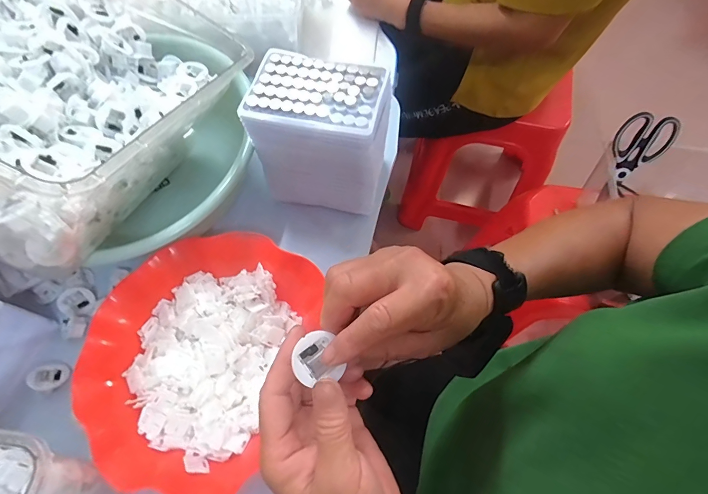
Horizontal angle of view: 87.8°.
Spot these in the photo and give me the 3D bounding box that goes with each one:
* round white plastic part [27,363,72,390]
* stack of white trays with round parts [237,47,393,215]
[{"bbox_3d":[-0.308,0.130,0.370,0.033,0.008,0.033,25,26,-13],"label":"round white plastic part"},{"bbox_3d":[-0.033,-0.120,0.407,0.133,0.130,0.094,9,64,5],"label":"stack of white trays with round parts"}]

